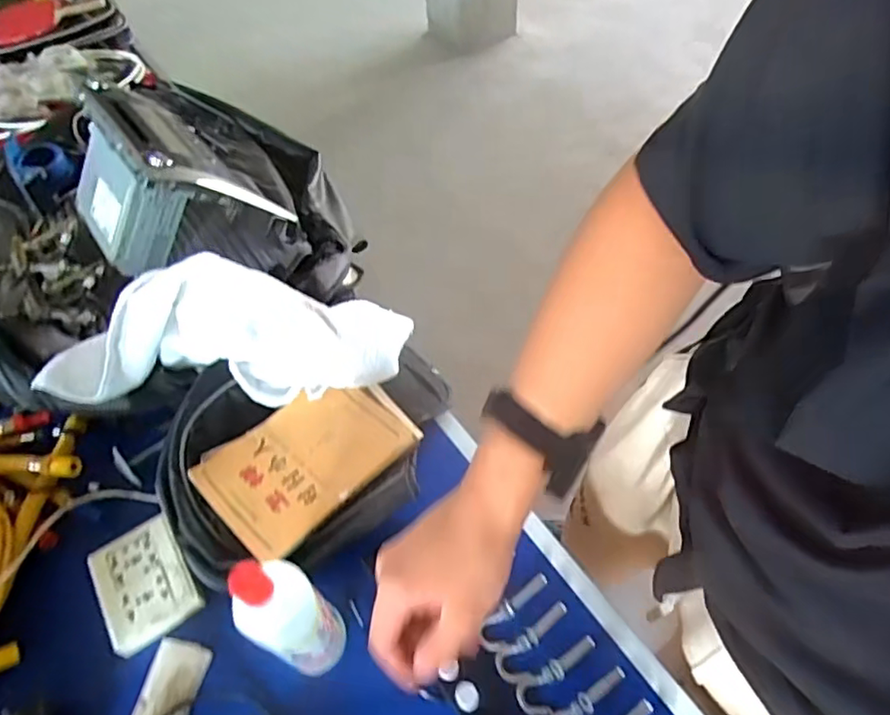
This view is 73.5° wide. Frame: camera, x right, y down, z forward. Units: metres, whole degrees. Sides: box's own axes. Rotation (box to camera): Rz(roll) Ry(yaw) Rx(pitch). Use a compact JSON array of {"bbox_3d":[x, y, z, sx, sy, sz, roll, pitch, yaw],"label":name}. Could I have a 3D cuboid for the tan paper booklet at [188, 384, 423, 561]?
[{"bbox_3d":[-0.147,0.103,0.647,0.144,0.014,0.209,37,62,27],"label":"tan paper booklet"}]

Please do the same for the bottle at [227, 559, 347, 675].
[{"bbox_3d":[-0.125,0.214,0.490,0.051,0.187,0.063,22,59,20],"label":"bottle"}]

